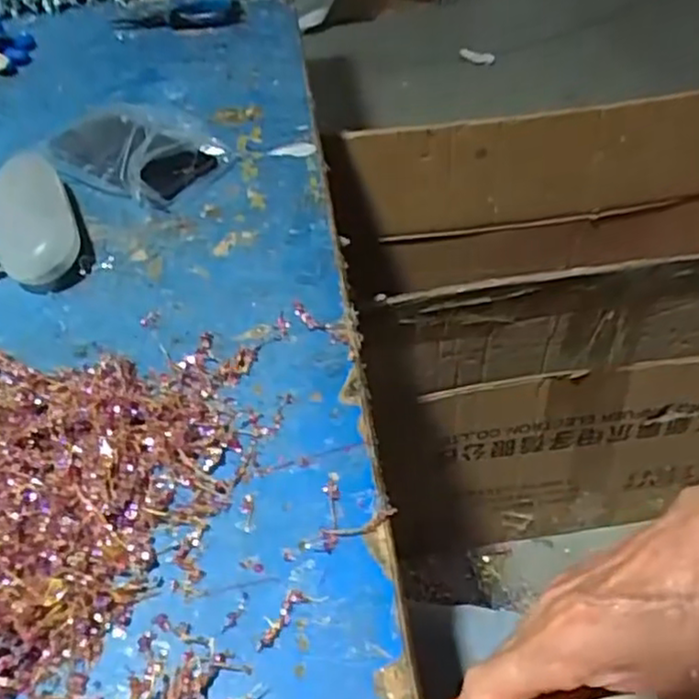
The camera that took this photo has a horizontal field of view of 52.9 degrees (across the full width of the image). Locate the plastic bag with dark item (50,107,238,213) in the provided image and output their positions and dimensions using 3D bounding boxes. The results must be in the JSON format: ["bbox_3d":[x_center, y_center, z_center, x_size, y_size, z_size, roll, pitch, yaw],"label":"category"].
[{"bbox_3d":[-0.198,-0.190,0.646,0.170,0.042,0.105,22,52,24],"label":"plastic bag with dark item"}]

